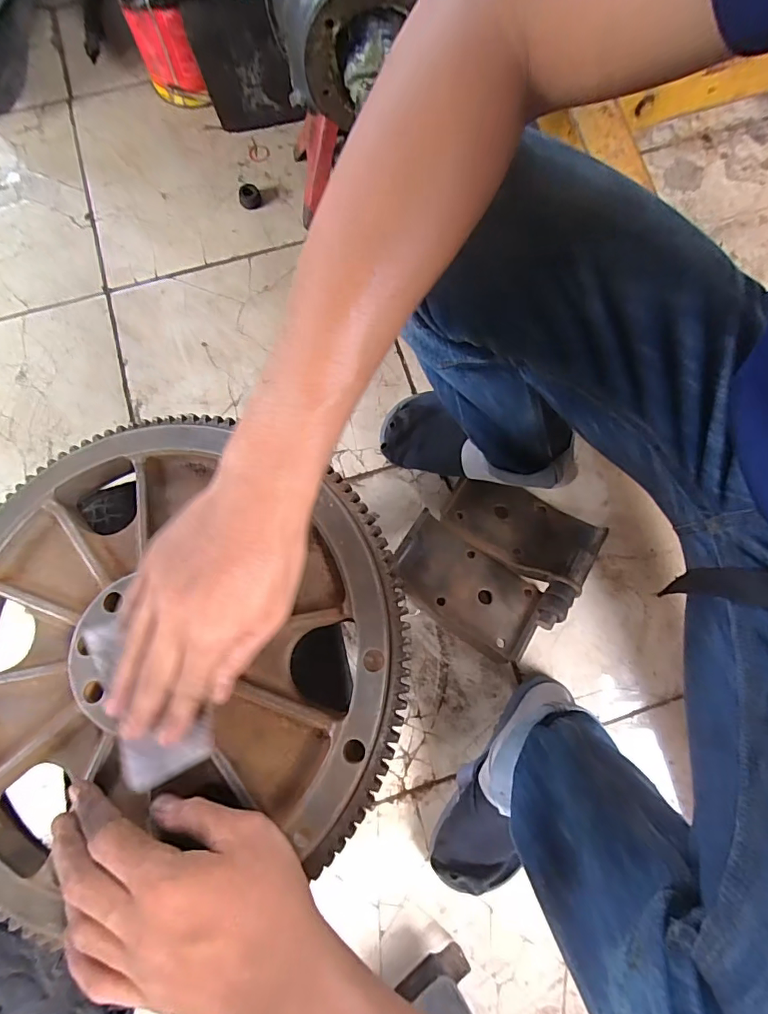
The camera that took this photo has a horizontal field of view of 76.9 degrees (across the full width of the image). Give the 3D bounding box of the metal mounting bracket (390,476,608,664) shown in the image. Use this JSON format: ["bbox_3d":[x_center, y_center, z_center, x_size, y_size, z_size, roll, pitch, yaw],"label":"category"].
[{"bbox_3d":[0.145,0.063,0.632,0.215,0.067,0.219,33,78,6],"label":"metal mounting bracket"}]

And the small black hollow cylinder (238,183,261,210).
[{"bbox_3d":[-0.214,-0.494,0.772,0.032,0.019,0.035,0,77,-2],"label":"small black hollow cylinder"}]

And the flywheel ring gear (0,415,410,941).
[{"bbox_3d":[-0.144,0.075,0.306,0.304,0.048,0.276,-11,77,-5],"label":"flywheel ring gear"}]

